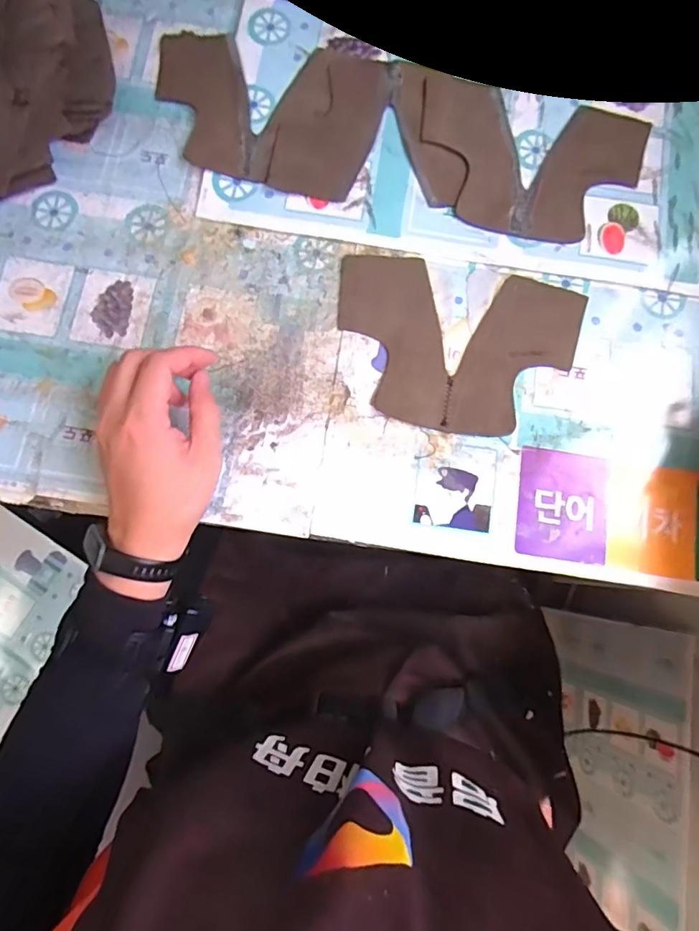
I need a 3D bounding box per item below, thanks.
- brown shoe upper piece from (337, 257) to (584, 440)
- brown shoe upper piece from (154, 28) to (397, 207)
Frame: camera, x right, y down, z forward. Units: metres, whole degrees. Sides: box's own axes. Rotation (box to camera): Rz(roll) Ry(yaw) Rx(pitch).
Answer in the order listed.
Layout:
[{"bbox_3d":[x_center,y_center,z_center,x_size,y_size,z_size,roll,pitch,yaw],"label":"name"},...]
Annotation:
[{"bbox_3d":[0.086,-0.097,0.428,0.195,0.004,0.138,9,79,1],"label":"brown shoe upper piece"},{"bbox_3d":[-0.078,-0.317,0.467,0.207,0.008,0.141,14,78,2],"label":"brown shoe upper piece"}]

